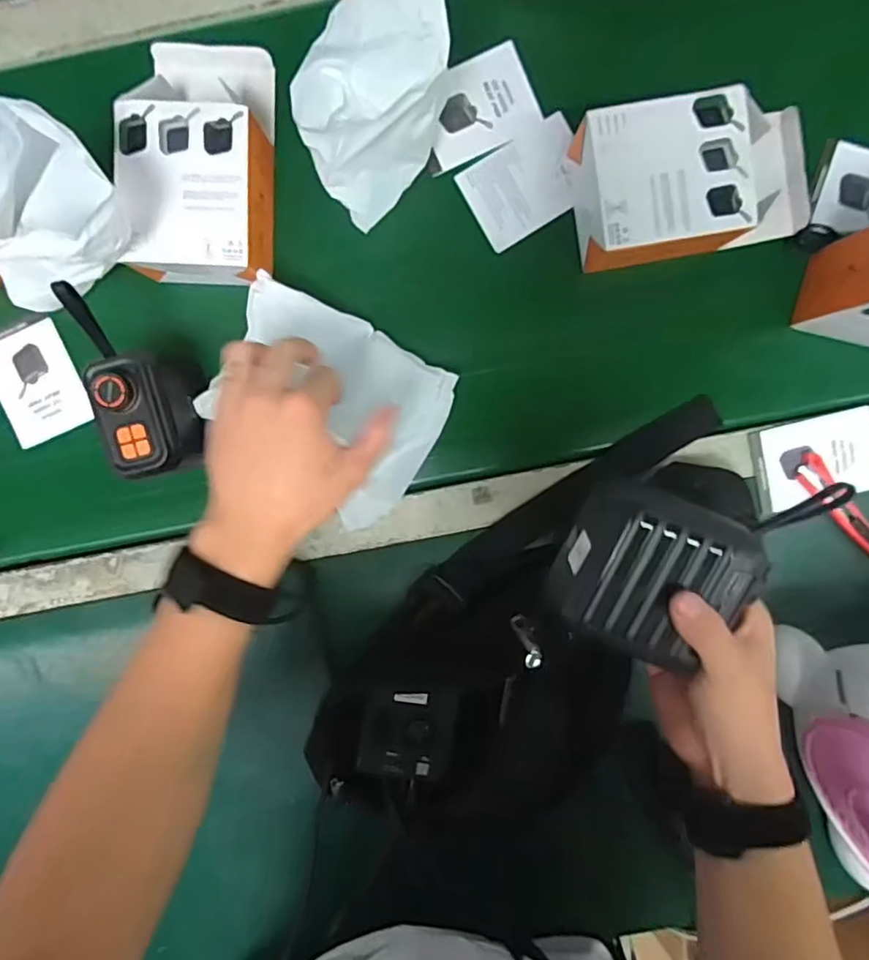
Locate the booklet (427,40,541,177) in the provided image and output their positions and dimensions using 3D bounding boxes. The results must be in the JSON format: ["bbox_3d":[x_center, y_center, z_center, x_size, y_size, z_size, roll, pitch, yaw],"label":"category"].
[{"bbox_3d":[0.032,-0.298,0.459,0.096,0.006,0.068,-25,98,1],"label":"booklet"}]

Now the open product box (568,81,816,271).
[{"bbox_3d":[0.201,-0.226,0.435,0.180,0.067,0.099,-8,98,0],"label":"open product box"}]

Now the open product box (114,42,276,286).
[{"bbox_3d":[-0.176,-0.243,0.436,0.105,0.064,0.181,-1,98,-1],"label":"open product box"}]

